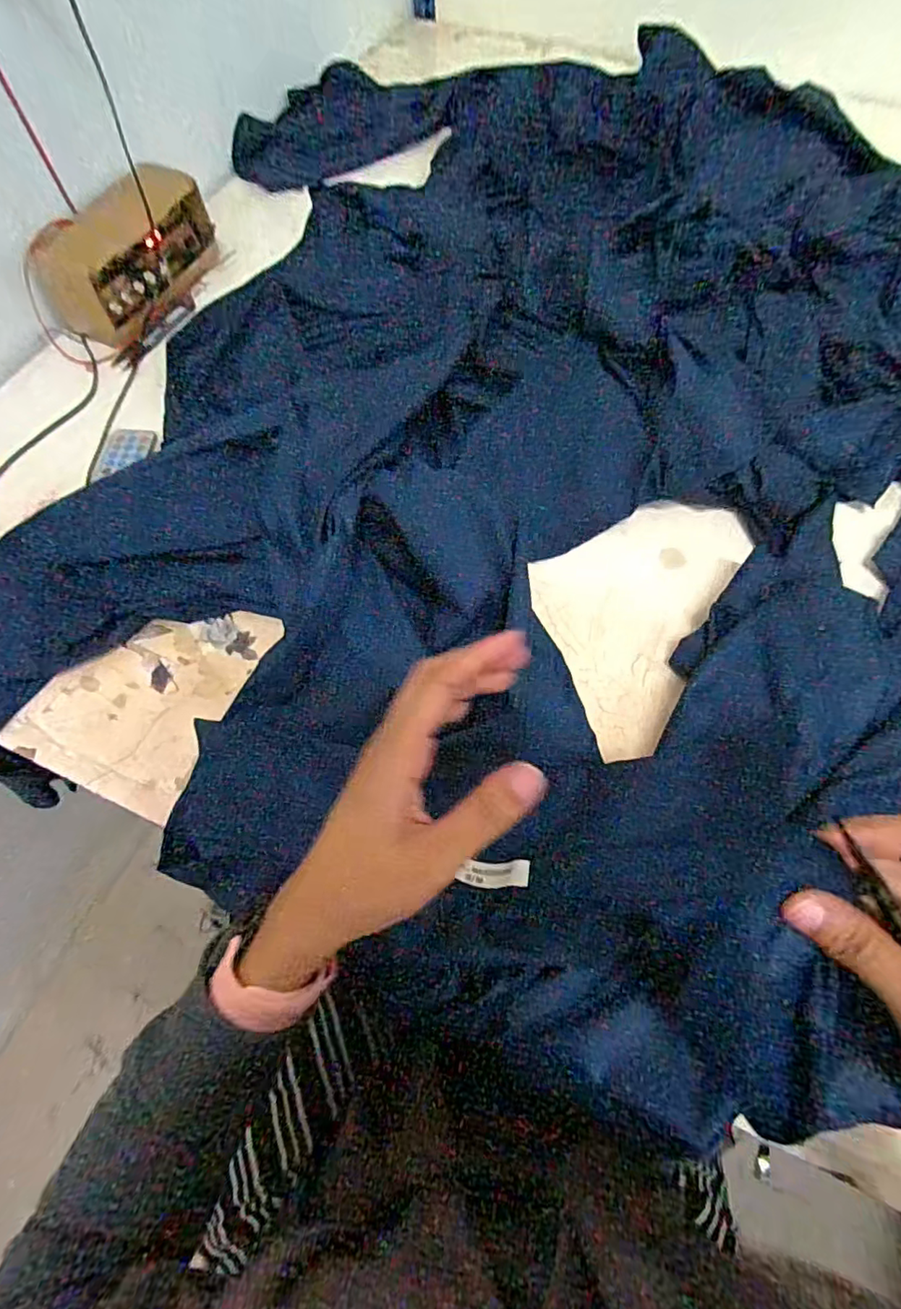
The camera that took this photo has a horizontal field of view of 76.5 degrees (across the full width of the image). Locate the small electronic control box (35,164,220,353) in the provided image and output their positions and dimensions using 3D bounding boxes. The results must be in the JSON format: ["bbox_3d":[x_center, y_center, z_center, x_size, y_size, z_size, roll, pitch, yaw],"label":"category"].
[{"bbox_3d":[-0.330,-0.414,0.588,0.101,0.082,0.172,15,67,7],"label":"small electronic control box"}]

